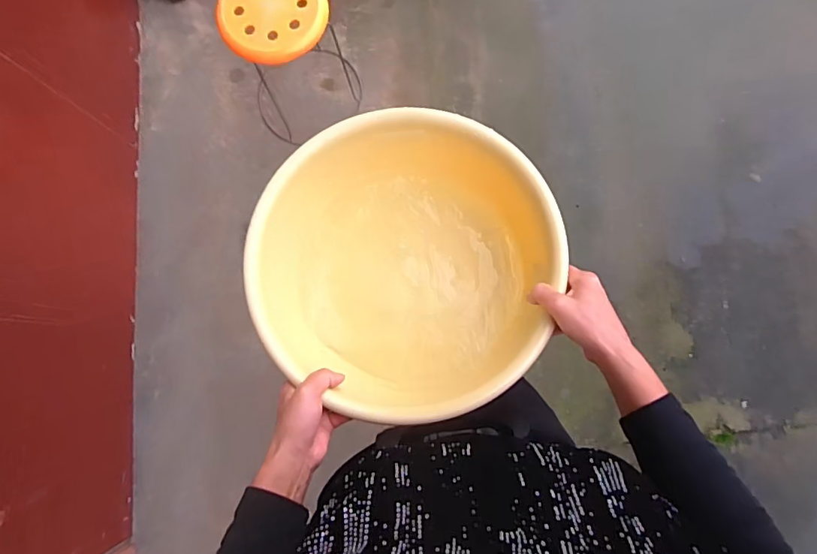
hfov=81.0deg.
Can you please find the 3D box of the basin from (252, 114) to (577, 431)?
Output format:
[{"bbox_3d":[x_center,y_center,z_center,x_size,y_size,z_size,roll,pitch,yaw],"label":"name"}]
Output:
[{"bbox_3d":[-0.009,-0.012,0.612,0.351,0.132,0.347,0,82,-2],"label":"basin"}]

